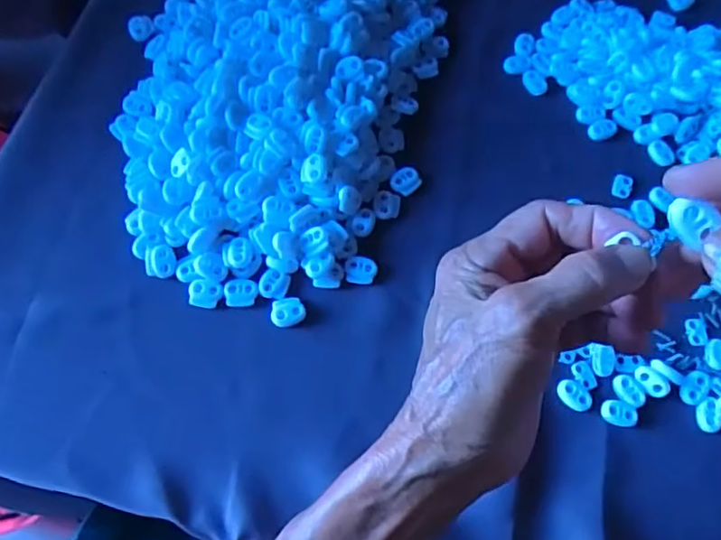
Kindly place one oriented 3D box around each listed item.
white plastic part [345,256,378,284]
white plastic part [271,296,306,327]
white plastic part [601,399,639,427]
[{"bbox_3d":[0.000,0.000,0.405,0.021,0.004,0.020,1,71,-2],"label":"white plastic part"},{"bbox_3d":[-0.048,0.027,0.389,0.022,0.004,0.019,-21,73,-9],"label":"white plastic part"},{"bbox_3d":[0.165,0.091,0.378,0.023,0.004,0.015,14,71,2],"label":"white plastic part"}]

